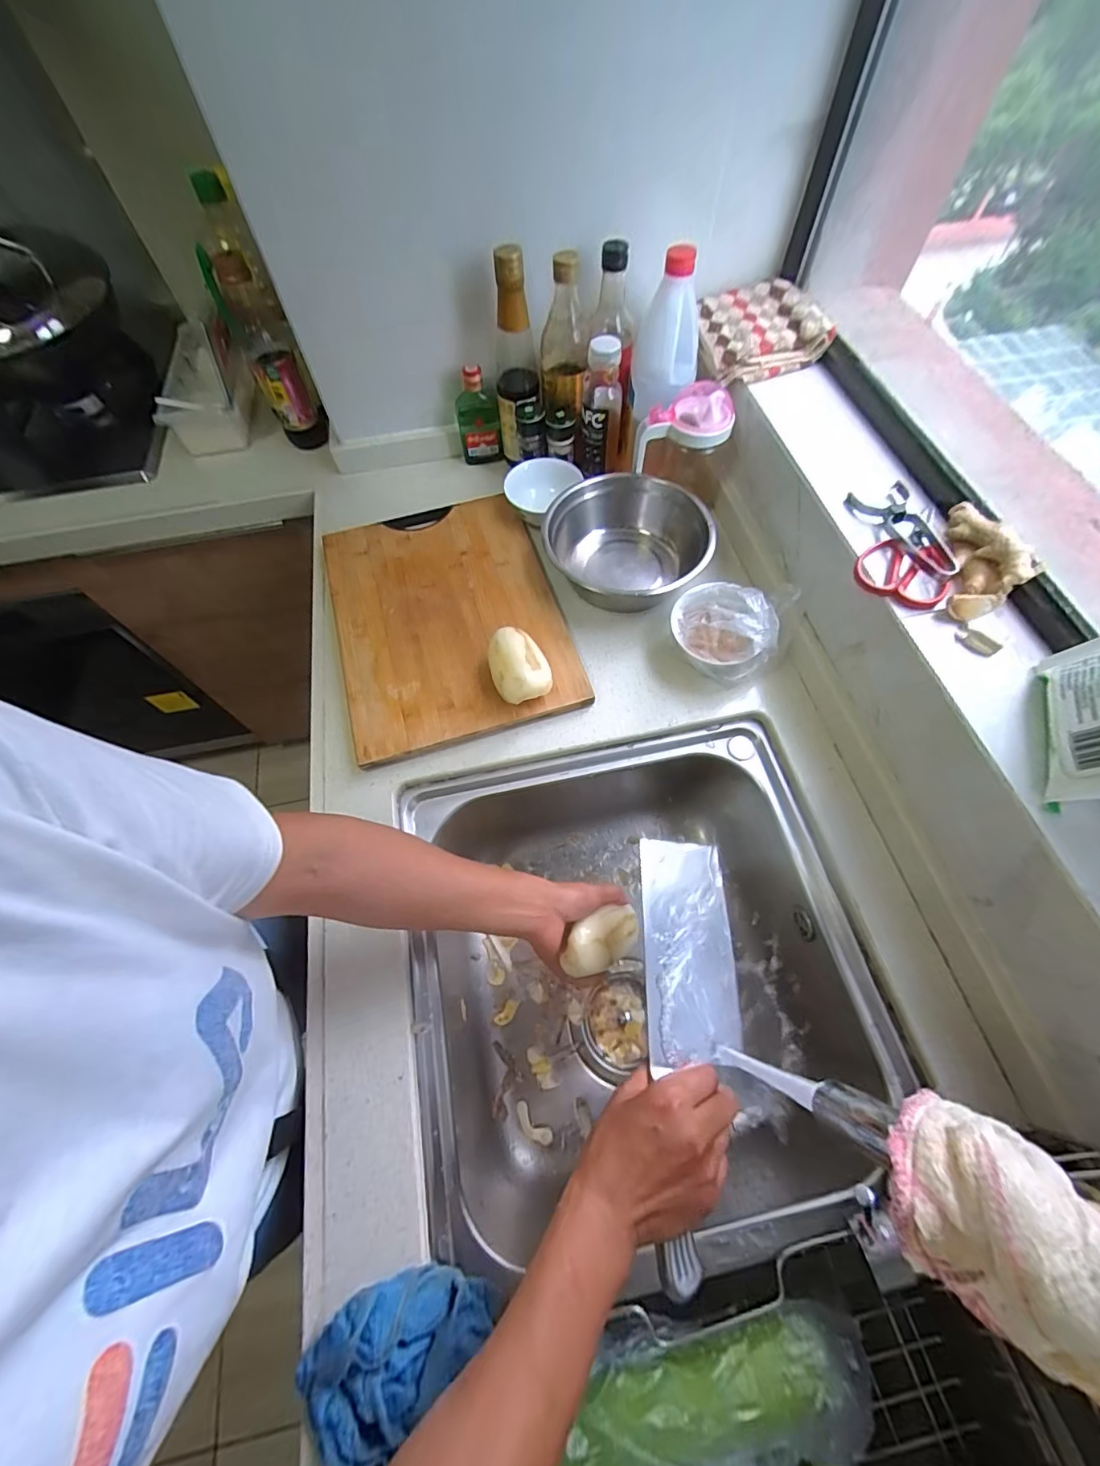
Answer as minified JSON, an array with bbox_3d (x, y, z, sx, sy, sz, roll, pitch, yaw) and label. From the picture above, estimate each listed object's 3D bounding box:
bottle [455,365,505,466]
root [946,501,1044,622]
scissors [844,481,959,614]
[{"bbox_3d":[-0.109,-0.476,0.766,0.064,0.136,0.034,-6,65,-2],"label":"bottle"},{"bbox_3d":[0.406,-0.162,0.466,0.060,0.039,0.120,12,64,8],"label":"root"},{"bbox_3d":[0.349,-0.194,0.503,0.086,0.023,0.154,9,65,5],"label":"scissors"}]

